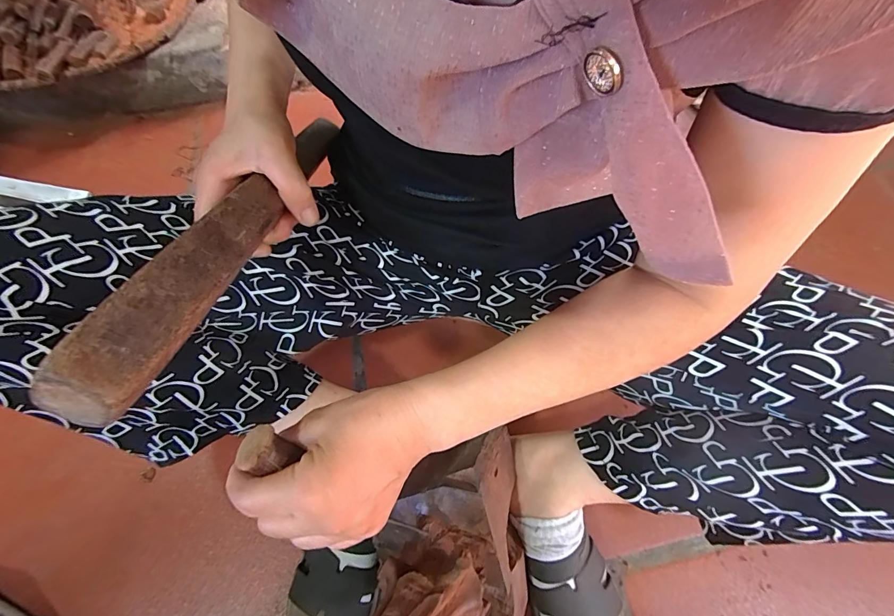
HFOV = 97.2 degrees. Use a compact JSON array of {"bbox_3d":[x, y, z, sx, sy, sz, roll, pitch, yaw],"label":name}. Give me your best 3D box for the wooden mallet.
[{"bbox_3d":[-0.131,-0.065,0.266,0.033,0.033,0.302,6,43,3],"label":"wooden mallet"}]

